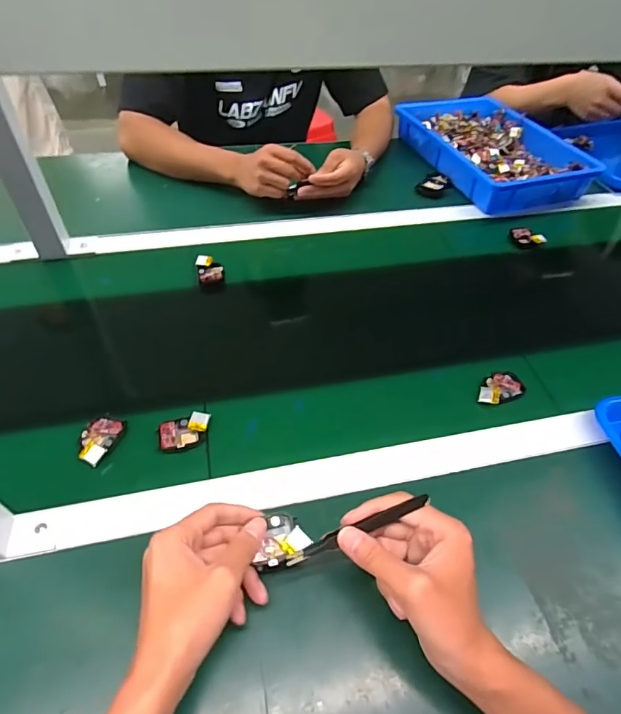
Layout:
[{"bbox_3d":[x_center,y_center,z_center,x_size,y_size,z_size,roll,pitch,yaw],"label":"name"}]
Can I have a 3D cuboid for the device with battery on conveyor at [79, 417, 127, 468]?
[{"bbox_3d":[-0.221,0.085,0.472,0.035,0.015,0.057,17,53,9],"label":"device with battery on conveyor"}]

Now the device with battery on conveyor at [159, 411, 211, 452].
[{"bbox_3d":[-0.134,0.082,0.483,0.054,0.016,0.037,-11,53,-13],"label":"device with battery on conveyor"}]

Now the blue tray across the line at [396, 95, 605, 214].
[{"bbox_3d":[0.358,-0.426,0.907,0.243,0.054,0.363,-14,54,-15],"label":"blue tray across the line"}]

